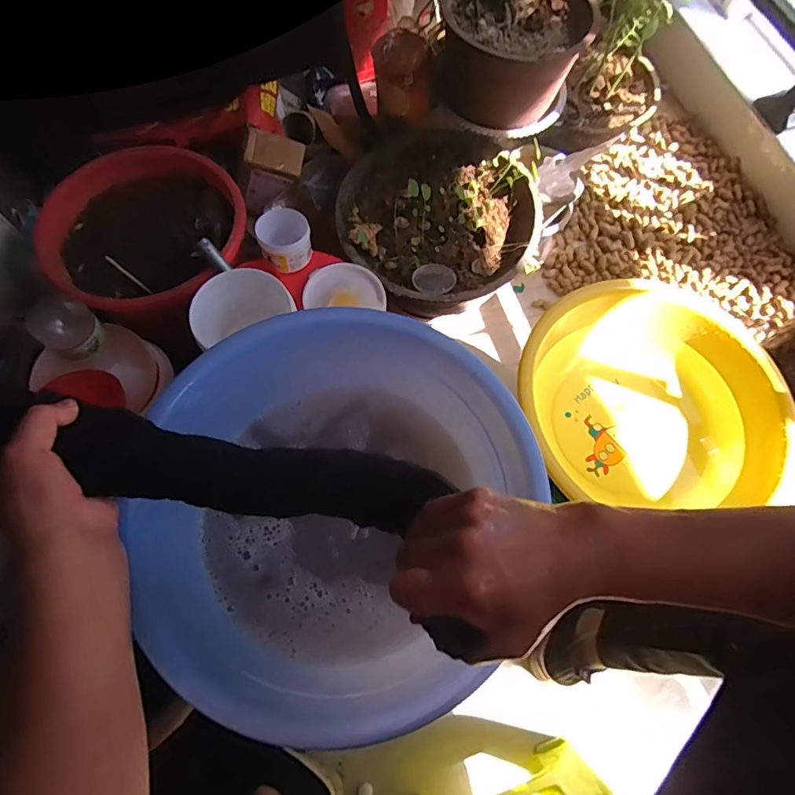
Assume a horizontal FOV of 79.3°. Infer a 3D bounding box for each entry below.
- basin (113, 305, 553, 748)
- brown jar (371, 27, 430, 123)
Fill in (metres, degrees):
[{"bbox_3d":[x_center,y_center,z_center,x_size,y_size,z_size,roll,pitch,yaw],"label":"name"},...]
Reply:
[{"bbox_3d":[-0.069,0.111,0.523,0.371,0.129,0.395,1,69,-3],"label":"basin"},{"bbox_3d":[0.012,-0.559,0.834,0.082,0.133,0.072,-39,76,-16],"label":"brown jar"}]

